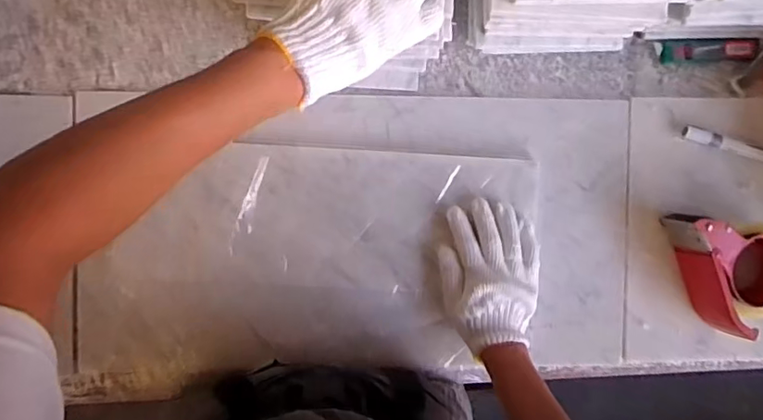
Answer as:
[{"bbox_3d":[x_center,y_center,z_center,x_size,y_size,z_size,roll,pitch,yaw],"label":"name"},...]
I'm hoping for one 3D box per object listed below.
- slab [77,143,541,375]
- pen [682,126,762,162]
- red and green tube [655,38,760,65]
[{"bbox_3d":[-0.080,0.057,0.616,0.481,0.025,0.242,0,92,-3],"label":"slab"},{"bbox_3d":[0.407,-0.069,0.632,0.135,0.011,0.017,15,91,-3],"label":"pen"},{"bbox_3d":[0.375,-0.183,0.642,0.116,0.015,0.024,-1,92,-3],"label":"red and green tube"}]

